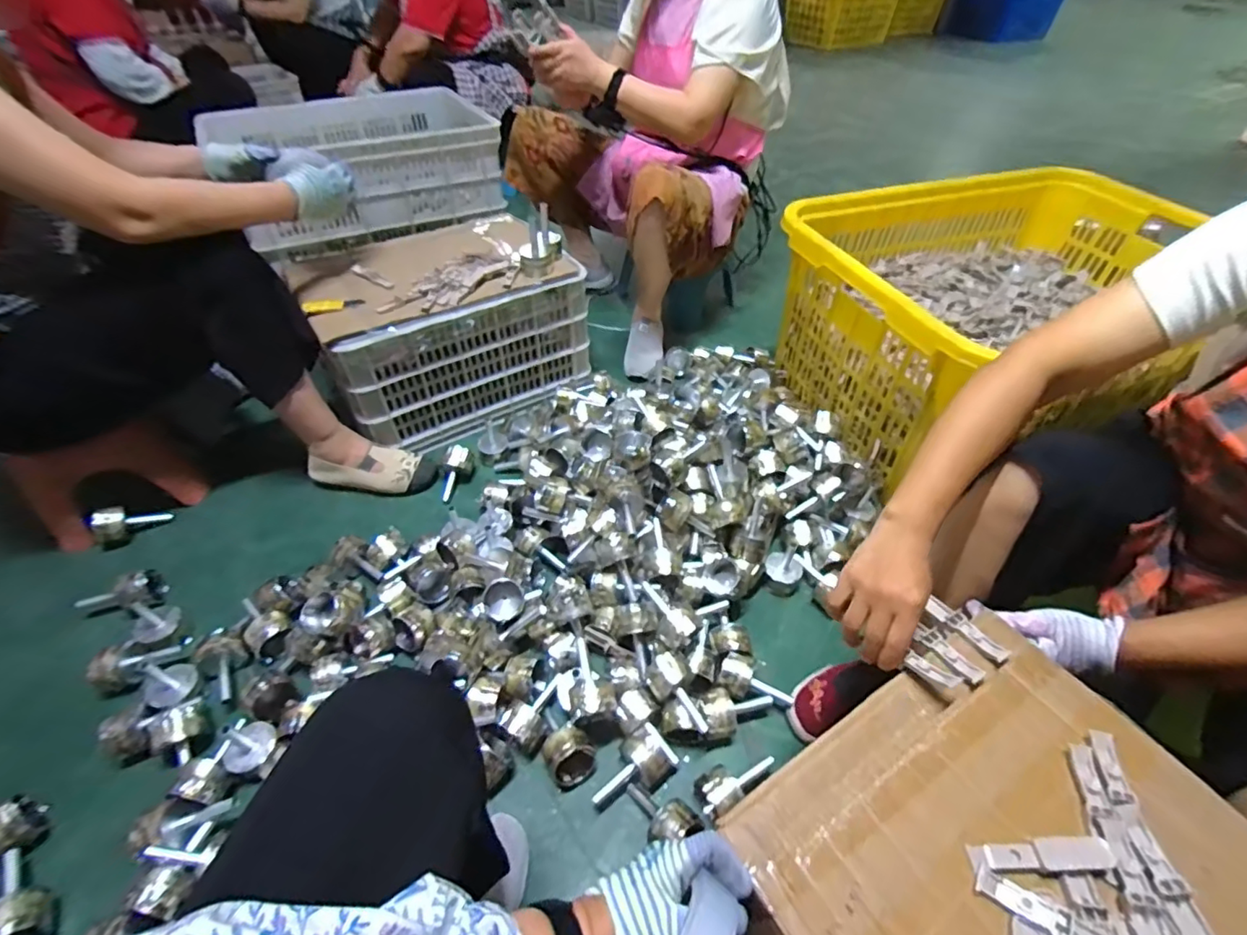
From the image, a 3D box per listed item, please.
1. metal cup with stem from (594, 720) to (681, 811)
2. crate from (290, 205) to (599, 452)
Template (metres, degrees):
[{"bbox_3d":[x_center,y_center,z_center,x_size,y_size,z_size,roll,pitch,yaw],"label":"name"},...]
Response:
[{"bbox_3d":[0.014,0.402,0.728,0.068,0.057,0.116,35,56,27],"label":"metal cup with stem"},{"bbox_3d":[-0.383,-0.309,1.206,0.502,0.296,0.345,-27,53,-24],"label":"crate"}]

